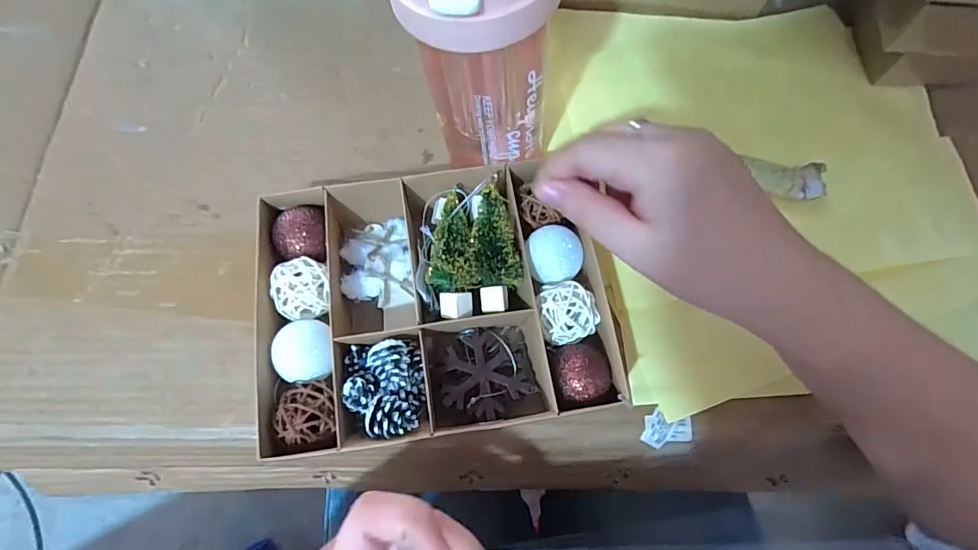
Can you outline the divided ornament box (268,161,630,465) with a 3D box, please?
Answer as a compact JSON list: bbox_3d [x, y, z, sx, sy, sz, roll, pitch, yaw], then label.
[{"bbox_3d":[-0.034,0.013,0.302,0.204,0.049,0.165,-8,70,-3],"label":"divided ornament box"}]

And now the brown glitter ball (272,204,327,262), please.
[{"bbox_3d":[-0.123,-0.025,0.323,0.032,0.036,0.038,-4,70,-2],"label":"brown glitter ball"}]

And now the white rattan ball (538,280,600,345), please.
[{"bbox_3d":[0.049,0.026,0.306,0.035,0.039,0.037,0,70,0],"label":"white rattan ball"}]

